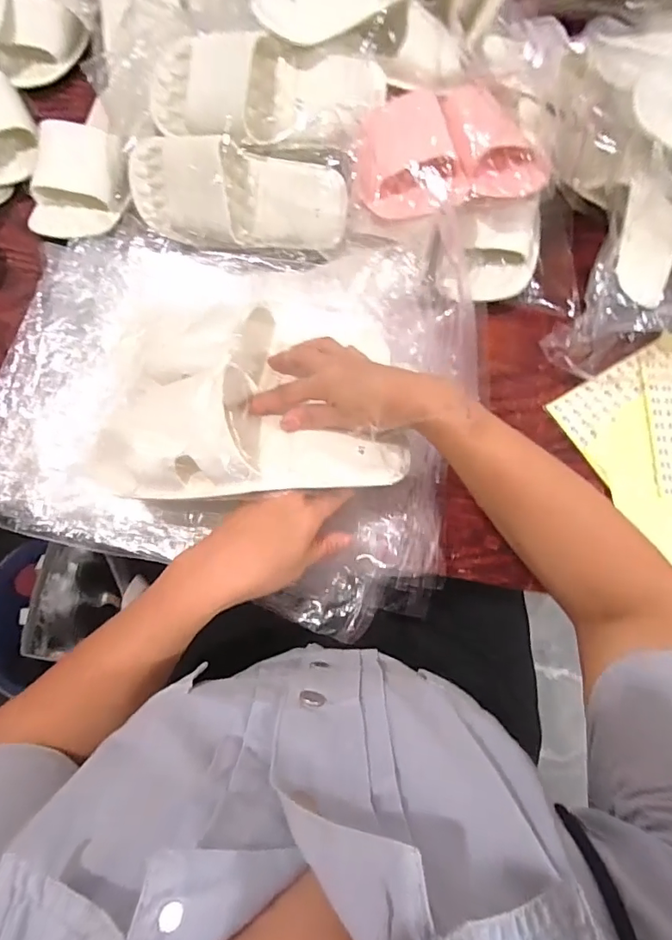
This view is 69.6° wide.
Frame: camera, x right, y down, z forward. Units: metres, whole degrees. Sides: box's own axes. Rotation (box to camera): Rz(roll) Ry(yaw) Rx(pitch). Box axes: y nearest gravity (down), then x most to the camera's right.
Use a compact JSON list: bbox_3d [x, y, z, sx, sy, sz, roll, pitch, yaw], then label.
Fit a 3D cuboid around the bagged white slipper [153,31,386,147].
[{"bbox_3d":[-0.076,-0.390,0.499,0.240,0.058,0.116,14,73,5],"label":"bagged white slipper"}]

